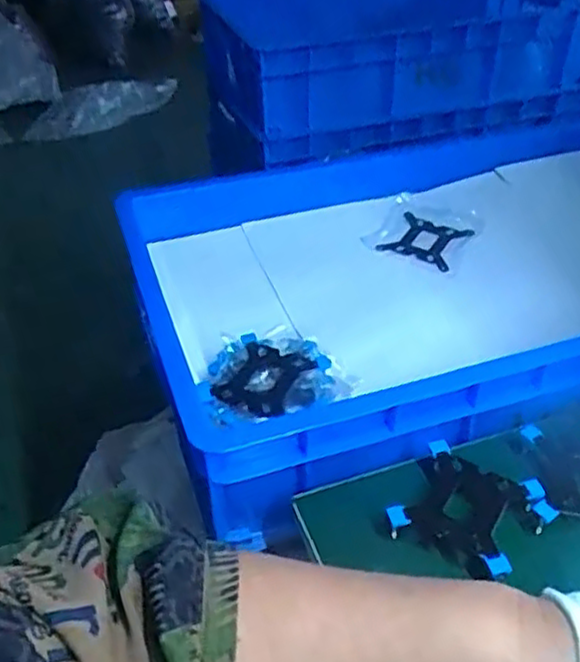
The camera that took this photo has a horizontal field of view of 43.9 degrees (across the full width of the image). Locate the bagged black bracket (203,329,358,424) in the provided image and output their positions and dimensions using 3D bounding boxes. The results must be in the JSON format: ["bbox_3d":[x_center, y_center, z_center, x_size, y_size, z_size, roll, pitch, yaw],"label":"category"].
[{"bbox_3d":[-0.015,0.035,0.622,0.117,0.017,0.098,-13,38,-13],"label":"bagged black bracket"}]

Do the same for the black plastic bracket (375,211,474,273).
[{"bbox_3d":[0.157,-0.107,0.838,0.089,0.014,0.087,23,44,30],"label":"black plastic bracket"}]

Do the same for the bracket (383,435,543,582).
[{"bbox_3d":[0.125,0.126,0.514,0.086,0.028,0.088,21,43,28],"label":"bracket"}]

